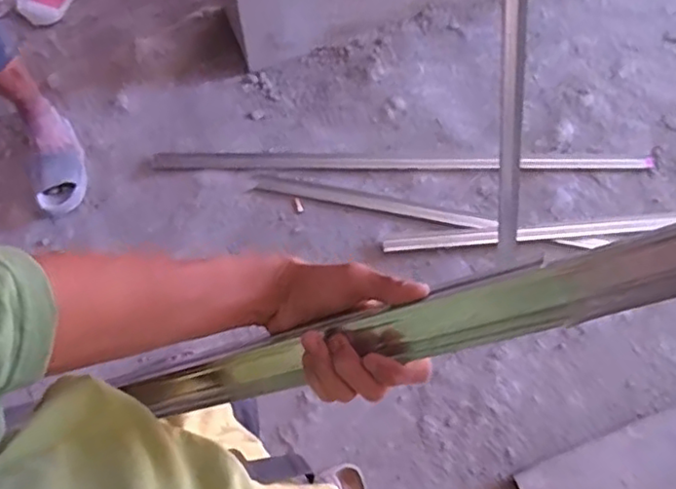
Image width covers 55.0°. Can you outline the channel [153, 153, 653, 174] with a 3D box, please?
[{"bbox_3d":[0.069,-0.198,1.547,1.006,0.016,0.051,-1,71,0],"label":"channel"}]

